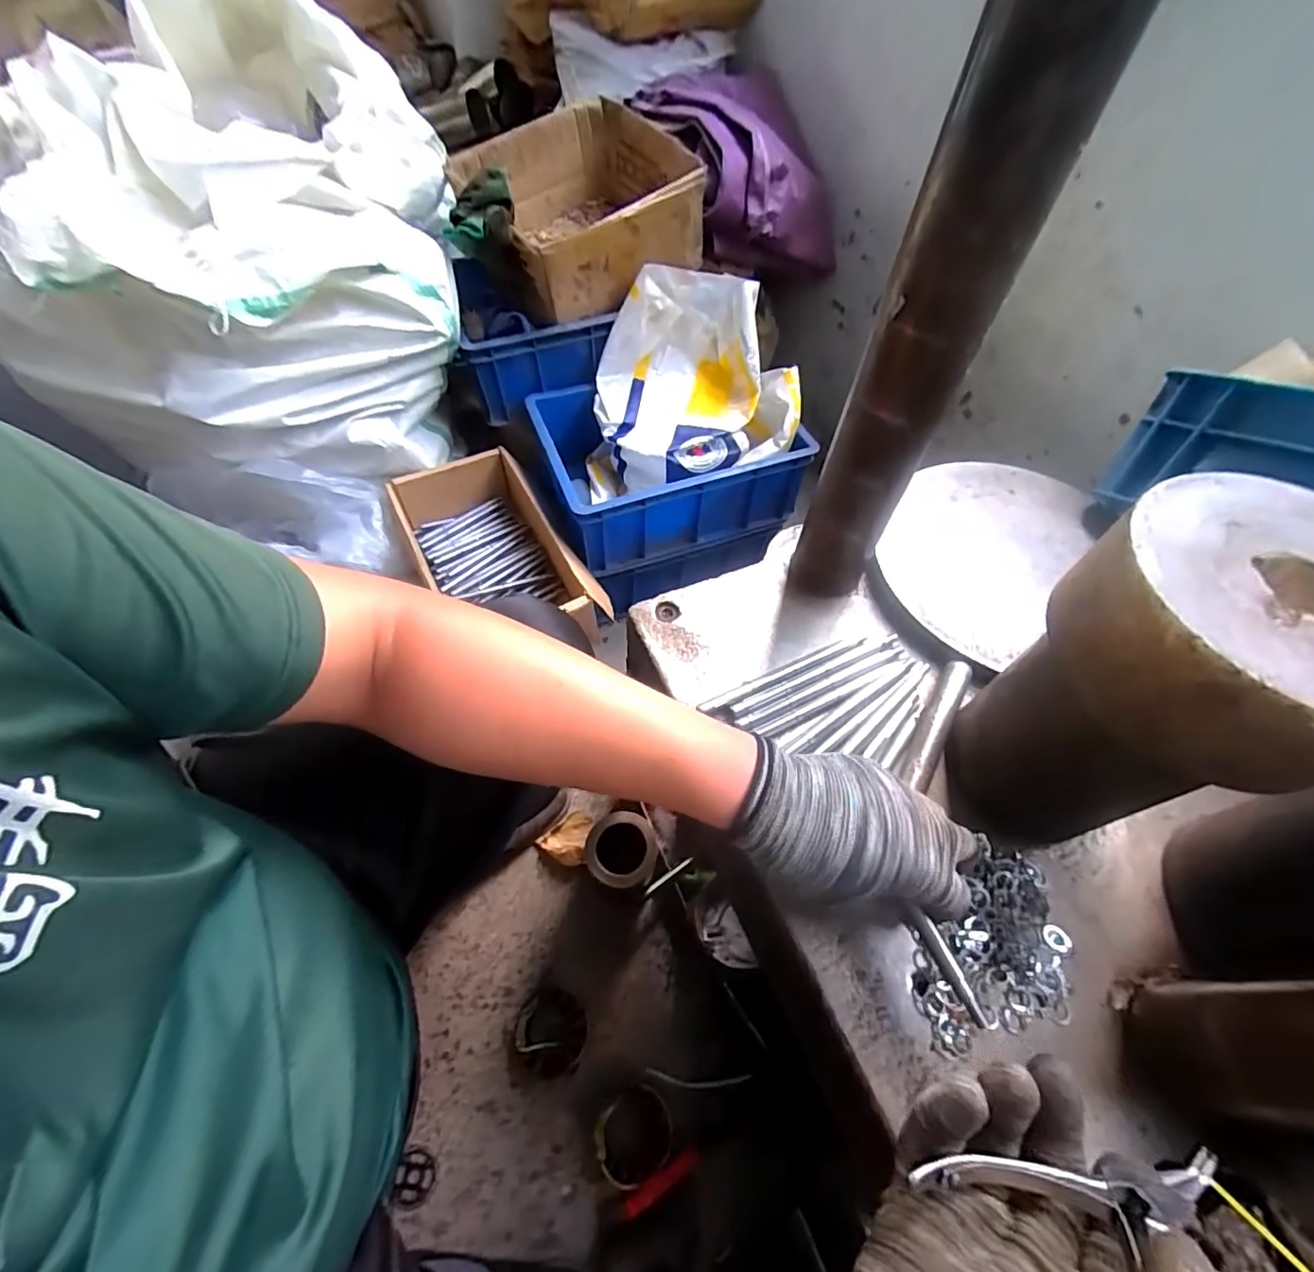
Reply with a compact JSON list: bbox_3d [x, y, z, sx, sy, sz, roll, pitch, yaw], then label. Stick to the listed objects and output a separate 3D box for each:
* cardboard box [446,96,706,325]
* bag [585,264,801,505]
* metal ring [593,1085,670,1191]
[{"bbox_3d":[-0.121,-0.667,0.896,0.307,0.161,0.306,-25,61,-18],"label":"cardboard box"},{"bbox_3d":[0.053,-0.380,0.912,0.319,0.244,0.294,2,57,-1],"label":"bag"},{"bbox_3d":[-0.029,0.545,0.626,0.087,0.037,0.067,-33,64,-22],"label":"metal ring"}]

